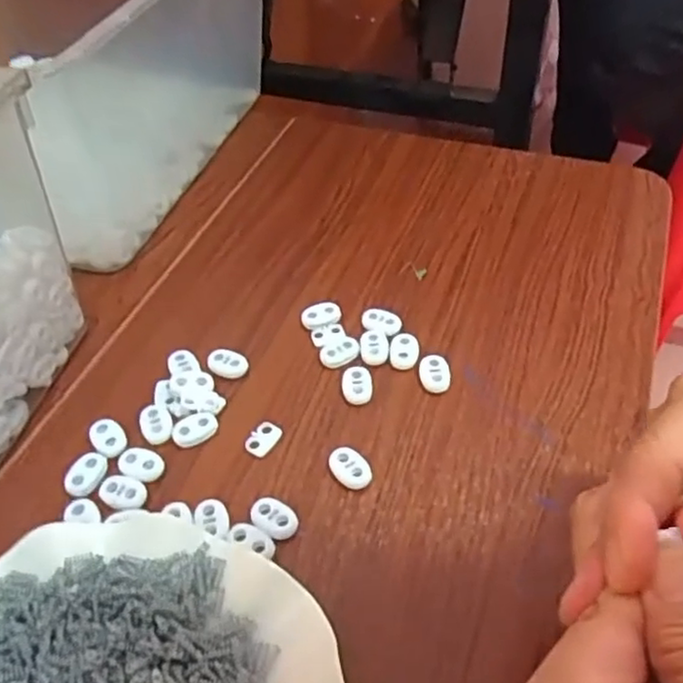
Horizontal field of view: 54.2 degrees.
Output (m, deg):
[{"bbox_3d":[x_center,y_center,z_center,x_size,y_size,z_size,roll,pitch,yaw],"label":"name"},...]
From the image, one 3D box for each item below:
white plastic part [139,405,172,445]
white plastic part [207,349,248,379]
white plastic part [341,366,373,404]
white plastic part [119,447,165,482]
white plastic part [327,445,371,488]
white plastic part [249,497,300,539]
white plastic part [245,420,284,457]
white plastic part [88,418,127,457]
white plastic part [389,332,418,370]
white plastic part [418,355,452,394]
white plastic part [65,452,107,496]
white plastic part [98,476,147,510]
[{"bbox_3d":[-0.094,0.041,0.337,0.015,0.004,0.022,-17,50,-15],"label":"white plastic part"},{"bbox_3d":[-0.062,0.012,0.362,0.023,0.006,0.014,8,48,7],"label":"white plastic part"},{"bbox_3d":[0.008,0.022,0.348,0.016,0.008,0.021,-4,48,-3],"label":"white plastic part"},{"bbox_3d":[-0.097,0.059,0.321,0.023,0.004,0.016,3,48,3],"label":"white plastic part"},{"bbox_3d":[0.004,0.060,0.316,0.015,0.007,0.022,-33,56,-27],"label":"white plastic part"},{"bbox_3d":[-0.030,0.080,0.299,0.022,0.005,0.014,24,52,20],"label":"white plastic part"},{"bbox_3d":[-0.039,0.048,0.331,0.013,0.004,0.019,25,52,21],"label":"white plastic part"},{"bbox_3d":[-0.116,0.048,0.333,0.016,0.004,0.022,-29,54,-24],"label":"white plastic part"},{"bbox_3d":[0.034,0.005,0.361,0.015,0.007,0.020,3,48,3],"label":"white plastic part"},{"bbox_3d":[0.048,0.017,0.350,0.014,0.008,0.021,-5,48,-5],"label":"white plastic part"},{"bbox_3d":[-0.123,0.063,0.320,0.016,0.004,0.022,11,49,10],"label":"white plastic part"},{"bbox_3d":[-0.102,0.069,0.311,0.024,0.004,0.015,16,50,14],"label":"white plastic part"}]

